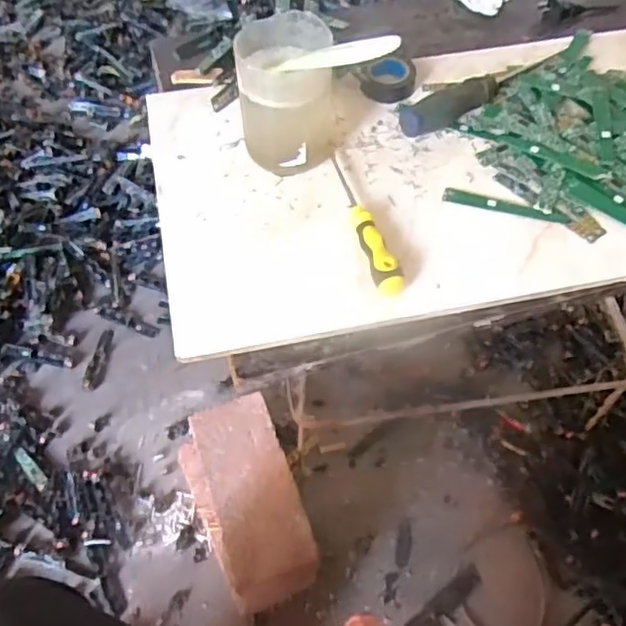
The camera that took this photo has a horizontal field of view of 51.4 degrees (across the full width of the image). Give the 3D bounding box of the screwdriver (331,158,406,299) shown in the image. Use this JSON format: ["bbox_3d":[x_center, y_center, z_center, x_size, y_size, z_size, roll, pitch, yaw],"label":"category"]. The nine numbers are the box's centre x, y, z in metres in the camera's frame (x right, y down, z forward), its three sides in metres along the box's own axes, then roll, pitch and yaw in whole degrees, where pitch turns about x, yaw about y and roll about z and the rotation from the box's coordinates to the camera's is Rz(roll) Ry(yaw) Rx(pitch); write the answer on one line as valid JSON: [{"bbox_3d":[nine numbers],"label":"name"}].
[{"bbox_3d":[0.043,-0.078,0.516,0.021,0.024,0.151,-10,55,-8],"label":"screwdriver"}]

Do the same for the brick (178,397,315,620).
[{"bbox_3d":[-0.080,0.239,0.811,0.122,0.096,0.240,-19,57,-14],"label":"brick"}]

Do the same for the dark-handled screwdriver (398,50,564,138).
[{"bbox_3d":[0.158,-0.203,0.599,0.189,0.029,0.027,-26,59,-18],"label":"dark-handled screwdriver"}]

